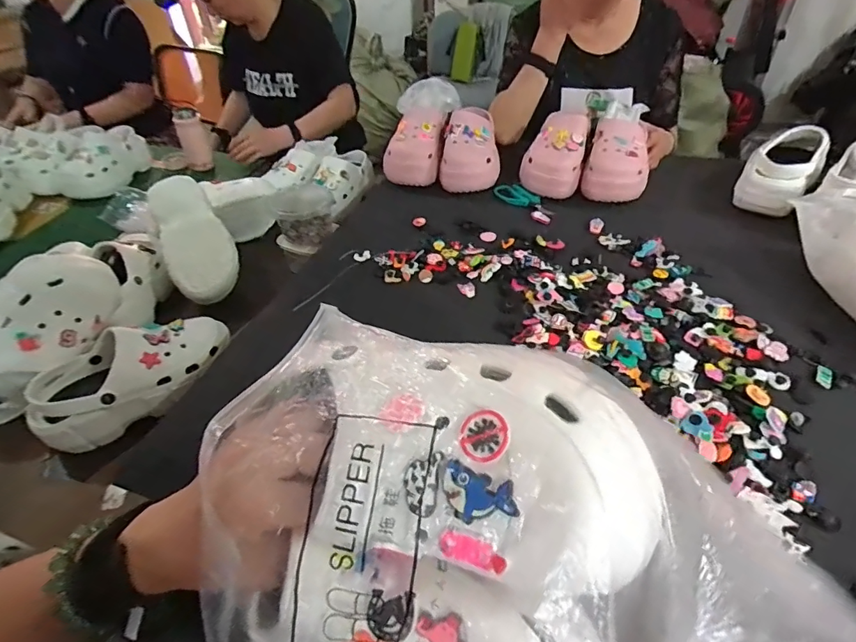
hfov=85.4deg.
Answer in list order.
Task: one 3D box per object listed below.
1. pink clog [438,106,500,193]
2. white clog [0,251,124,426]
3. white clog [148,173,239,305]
[{"bbox_3d":[0.083,-0.355,0.939,0.115,0.098,0.207,0,42,3],"label":"pink clog"},{"bbox_3d":[-0.537,0.021,0.625,0.126,0.121,0.257,26,75,28],"label":"white clog"},{"bbox_3d":[-0.411,-0.151,0.817,0.108,0.083,0.240,-21,76,-19],"label":"white clog"}]

